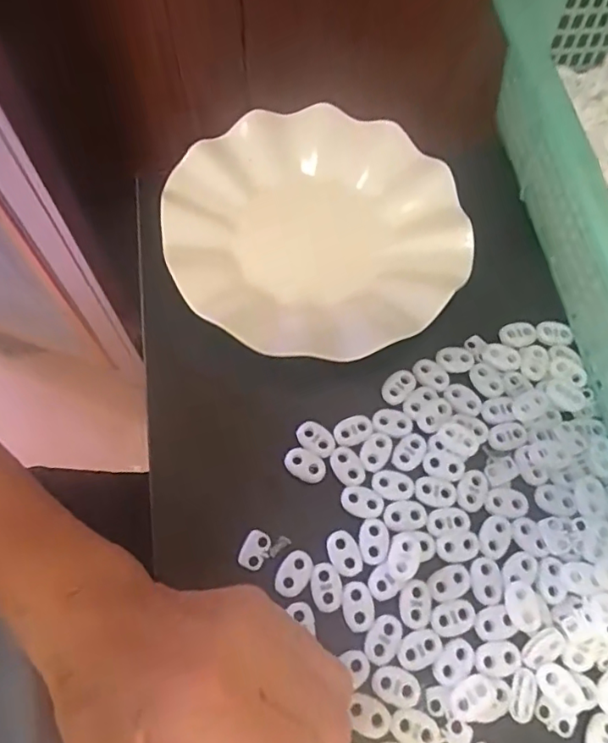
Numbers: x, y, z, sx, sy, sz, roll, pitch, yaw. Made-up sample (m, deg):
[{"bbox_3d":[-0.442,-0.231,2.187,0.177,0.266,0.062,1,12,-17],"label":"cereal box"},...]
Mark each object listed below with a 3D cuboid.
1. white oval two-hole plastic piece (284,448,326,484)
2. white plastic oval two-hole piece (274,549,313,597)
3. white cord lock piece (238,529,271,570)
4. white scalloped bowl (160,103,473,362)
[{"bbox_3d":[0.001,0.051,0.293,0.023,0.004,0.015,27,67,9],"label":"white oval two-hole plastic piece"},{"bbox_3d":[-0.005,0.101,0.270,0.015,0.004,0.023,25,67,9],"label":"white plastic oval two-hole piece"},{"bbox_3d":[-0.025,0.091,0.277,0.013,0.004,0.020,26,67,9],"label":"white cord lock piece"},{"bbox_3d":[0.005,-0.090,0.347,0.177,0.038,0.179,1,66,-2],"label":"white scalloped bowl"}]

